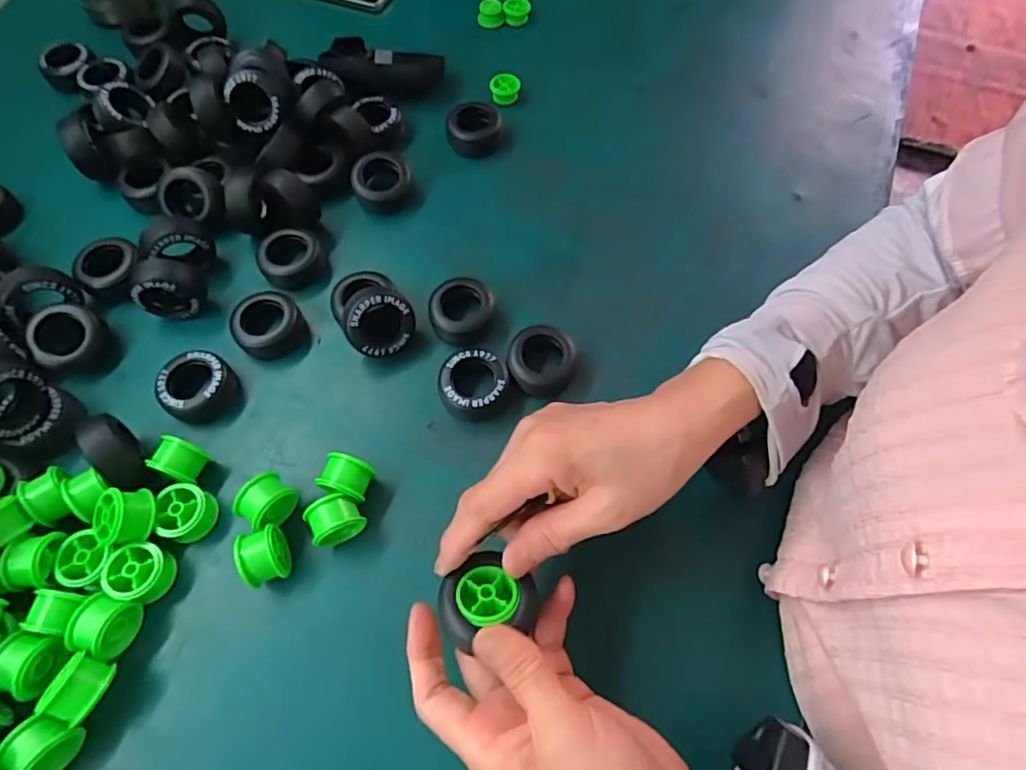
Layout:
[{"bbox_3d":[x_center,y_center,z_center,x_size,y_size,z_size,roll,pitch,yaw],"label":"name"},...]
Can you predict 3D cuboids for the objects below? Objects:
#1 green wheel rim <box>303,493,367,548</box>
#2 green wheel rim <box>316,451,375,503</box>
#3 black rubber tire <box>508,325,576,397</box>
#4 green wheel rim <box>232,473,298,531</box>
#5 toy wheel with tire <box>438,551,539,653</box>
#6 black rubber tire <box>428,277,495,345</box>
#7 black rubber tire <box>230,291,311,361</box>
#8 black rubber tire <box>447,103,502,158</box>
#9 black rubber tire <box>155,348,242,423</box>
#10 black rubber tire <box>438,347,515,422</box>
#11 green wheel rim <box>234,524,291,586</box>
[{"bbox_3d":[-0.111,0.086,0.363,0.030,0.036,0.027,-38,70,-16],"label":"green wheel rim"},{"bbox_3d":[-0.106,0.061,0.374,0.028,0.034,0.025,15,66,7],"label":"green wheel rim"},{"bbox_3d":[0.022,-0.017,0.418,0.045,0.028,0.049,0,65,0],"label":"black rubber tire"},{"bbox_3d":[-0.156,0.076,0.370,0.028,0.032,0.032,36,70,16],"label":"green wheel rim"},{"bbox_3d":[-0.013,0.107,0.293,0.048,0.020,0.042,-16,66,-7],"label":"toy wheel with tire"},{"bbox_3d":[-0.039,-0.053,0.436,0.045,0.026,0.052,11,65,5],"label":"black rubber tire"},{"bbox_3d":[-0.182,-0.044,0.430,0.047,0.025,0.045,0,65,0],"label":"black rubber tire"},{"bbox_3d":[-0.034,-0.228,0.512,0.047,0.019,0.050,0,65,0],"label":"black rubber tire"},{"bbox_3d":[-0.223,0.001,0.409,0.042,0.026,0.047,41,71,17],"label":"black rubber tire"},{"bbox_3d":[-0.025,0.000,0.409,0.050,0.024,0.048,4,65,2],"label":"black rubber tire"},{"bbox_3d":[-0.152,0.107,0.357,0.027,0.031,0.032,-21,67,-9],"label":"green wheel rim"}]

